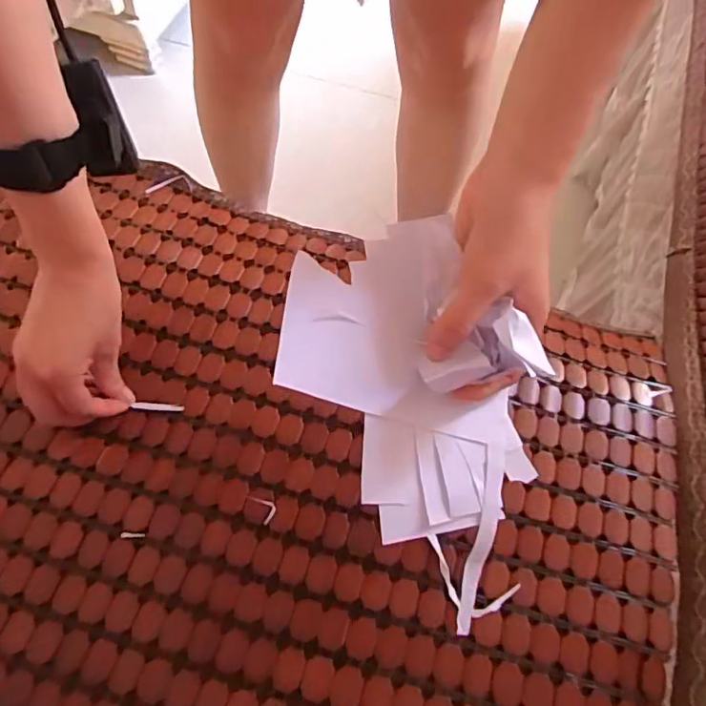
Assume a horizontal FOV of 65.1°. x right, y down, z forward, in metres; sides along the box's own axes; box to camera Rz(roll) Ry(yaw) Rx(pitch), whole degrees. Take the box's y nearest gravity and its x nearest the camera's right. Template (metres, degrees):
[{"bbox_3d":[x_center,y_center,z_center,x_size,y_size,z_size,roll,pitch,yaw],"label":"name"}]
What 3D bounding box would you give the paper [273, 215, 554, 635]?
[{"bbox_3d":[0.046,0.033,0.284,0.116,0.057,0.212,-33,96,-21],"label":"paper"}]

